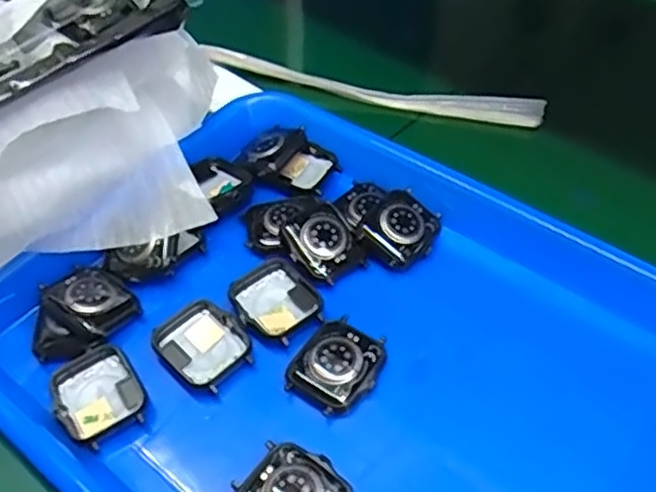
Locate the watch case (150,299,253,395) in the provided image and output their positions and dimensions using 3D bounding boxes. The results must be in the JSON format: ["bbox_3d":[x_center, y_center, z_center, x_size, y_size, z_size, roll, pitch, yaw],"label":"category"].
[{"bbox_3d":[-0.061,0.049,0.334,0.037,0.010,0.044,-36,56,-25],"label":"watch case"}]

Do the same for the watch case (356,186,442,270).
[{"bbox_3d":[0.041,-0.010,0.372,0.037,0.010,0.044,42,67,3],"label":"watch case"}]

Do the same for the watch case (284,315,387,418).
[{"bbox_3d":[0.005,0.056,0.324,0.038,0.012,0.045,28,56,25],"label":"watch case"}]

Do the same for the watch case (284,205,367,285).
[{"bbox_3d":[-0.002,-0.001,0.366,0.034,0.006,0.039,-30,80,-16],"label":"watch case"}]

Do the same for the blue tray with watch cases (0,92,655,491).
[{"bbox_3d":[0.012,0.049,0.326,0.316,0.033,0.261,31,57,26],"label":"blue tray with watch cases"}]

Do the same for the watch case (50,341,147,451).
[{"bbox_3d":[-0.109,0.070,0.319,0.038,0.007,0.046,-30,54,-21],"label":"watch case"}]

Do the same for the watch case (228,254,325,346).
[{"bbox_3d":[-0.026,0.029,0.348,0.040,0.009,0.045,-34,56,-24],"label":"watch case"}]

